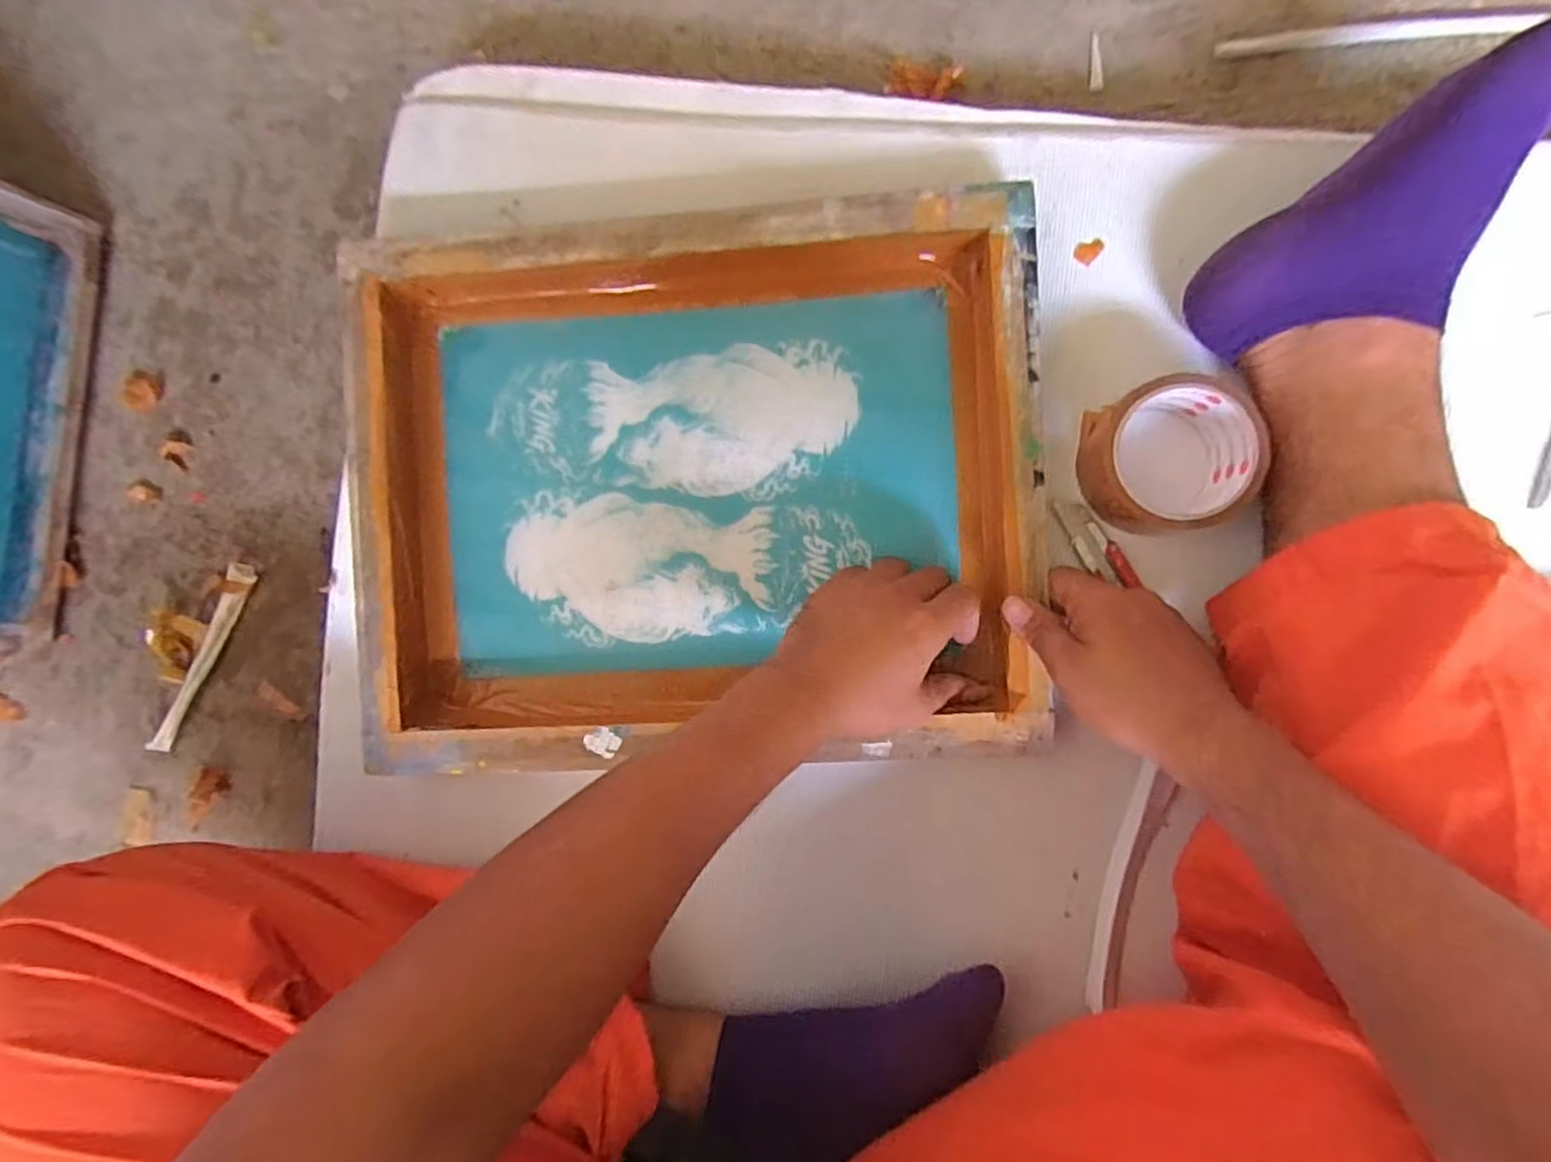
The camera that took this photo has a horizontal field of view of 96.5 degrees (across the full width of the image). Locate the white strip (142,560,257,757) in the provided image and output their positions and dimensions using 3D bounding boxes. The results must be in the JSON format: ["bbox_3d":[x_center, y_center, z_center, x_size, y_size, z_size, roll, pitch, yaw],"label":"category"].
[{"bbox_3d":[-0.478,0.066,0.578,0.022,0.014,0.170,25,93,4],"label":"white strip"}]

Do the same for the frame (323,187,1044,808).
[{"bbox_3d":[-0.051,-0.059,0.459,0.438,0.052,0.347,-4,91,5],"label":"frame"}]

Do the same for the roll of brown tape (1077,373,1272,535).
[{"bbox_3d":[0.247,-0.077,0.437,0.090,0.054,0.089,0,90,5],"label":"roll of brown tape"}]

